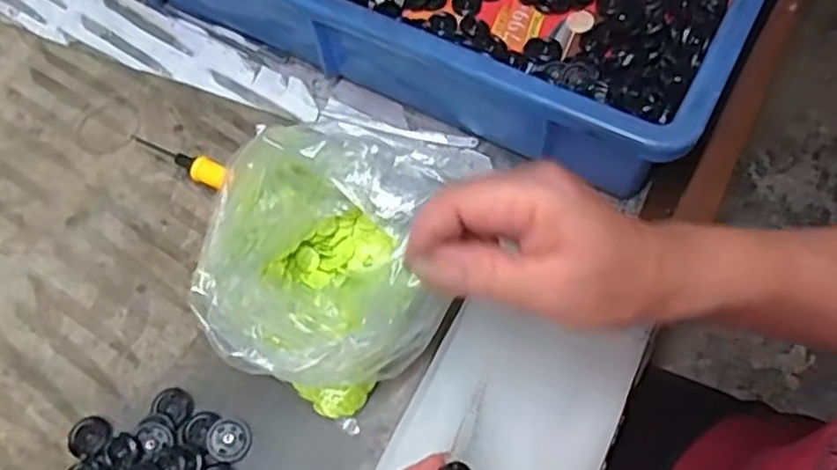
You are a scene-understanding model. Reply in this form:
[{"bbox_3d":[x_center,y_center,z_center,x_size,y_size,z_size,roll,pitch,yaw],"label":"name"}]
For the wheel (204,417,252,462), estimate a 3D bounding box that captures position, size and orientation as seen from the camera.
[{"bbox_3d":[-0.093,0.099,0.341,0.021,0.007,0.020,0,61,1],"label":"wheel"}]

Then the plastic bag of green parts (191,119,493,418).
[{"bbox_3d":[-0.040,0.009,0.357,0.116,0.063,0.143,9,61,6],"label":"plastic bag of green parts"}]

